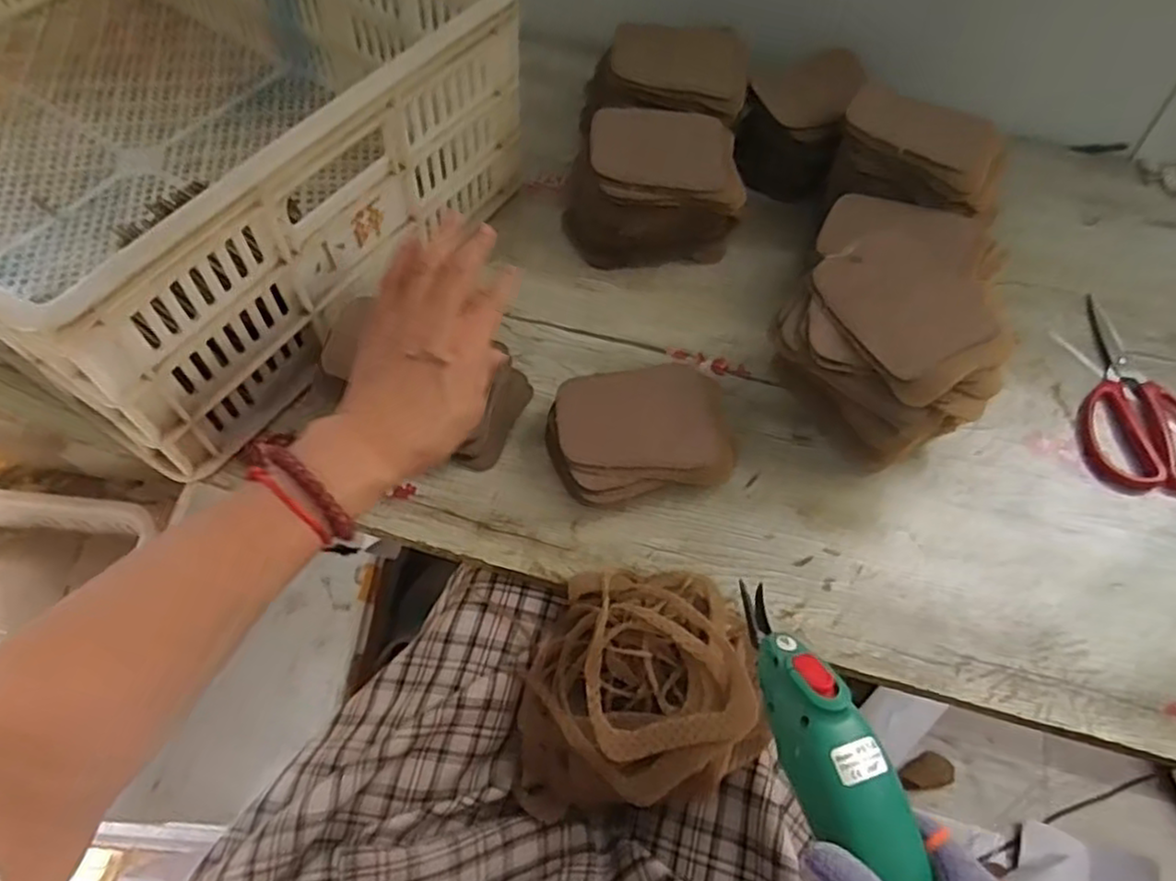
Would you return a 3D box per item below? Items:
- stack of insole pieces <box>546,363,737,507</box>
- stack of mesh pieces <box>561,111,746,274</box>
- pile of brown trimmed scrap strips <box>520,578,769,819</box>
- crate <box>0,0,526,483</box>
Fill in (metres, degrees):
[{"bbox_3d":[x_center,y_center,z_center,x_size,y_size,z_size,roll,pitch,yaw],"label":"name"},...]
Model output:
[{"bbox_3d":[0.038,-0.001,0.508,0.125,0.055,0.086,-8,60,-8],"label":"stack of insole pieces"},{"bbox_3d":[0.054,-0.214,0.606,0.142,0.105,0.096,-3,60,-5],"label":"stack of mesh pieces"},{"bbox_3d":[0.028,0.152,0.441,0.142,0.087,0.134,-3,59,-4],"label":"pile of brown trimmed scrap strips"},{"bbox_3d":[-0.418,-0.315,0.589,0.634,0.183,0.439,30,62,14],"label":"crate"}]

